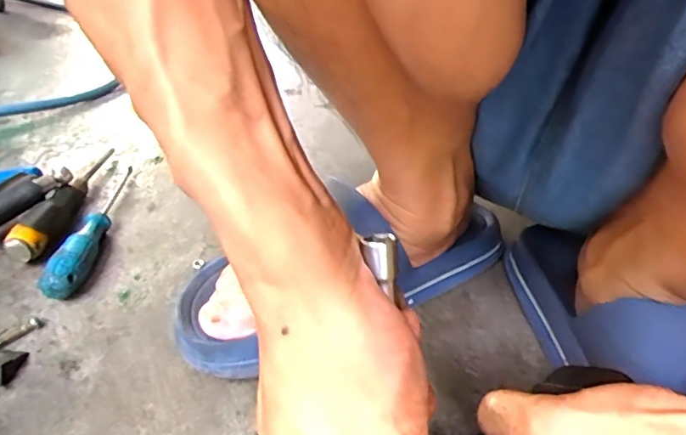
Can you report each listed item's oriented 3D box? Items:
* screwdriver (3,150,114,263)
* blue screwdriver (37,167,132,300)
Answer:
[{"bbox_3d":[-0.257,-0.027,0.494,0.024,0.032,0.198,2,34,0],"label":"screwdriver"},{"bbox_3d":[-0.223,-0.001,0.463,0.026,0.029,0.201,-3,35,-7],"label":"blue screwdriver"}]

